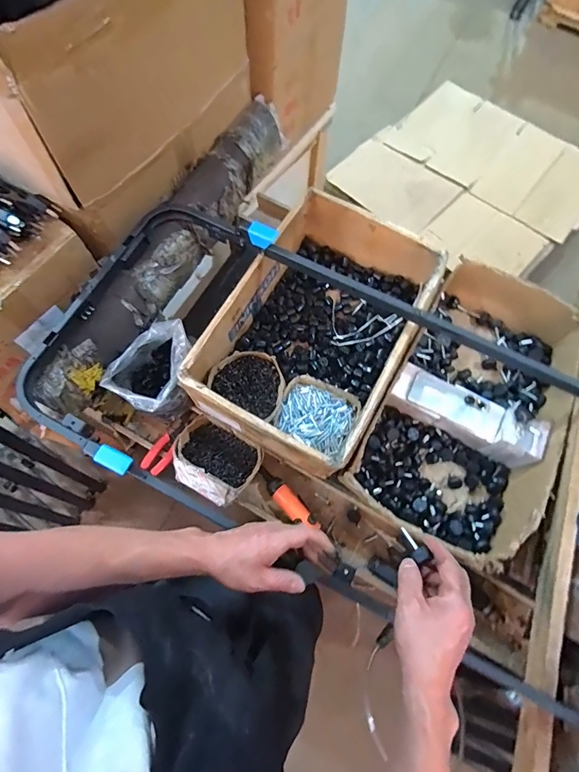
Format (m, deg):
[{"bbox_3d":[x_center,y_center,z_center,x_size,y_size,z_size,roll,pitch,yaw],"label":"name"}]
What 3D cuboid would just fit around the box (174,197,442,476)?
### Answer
[{"bbox_3d":[0.067,-0.118,0.833,0.343,0.167,0.529,28,73,9],"label":"box"}]

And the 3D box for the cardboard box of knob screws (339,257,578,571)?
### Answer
[{"bbox_3d":[0.367,0.035,0.801,0.337,0.140,0.579,28,73,9],"label":"cardboard box of knob screws"}]

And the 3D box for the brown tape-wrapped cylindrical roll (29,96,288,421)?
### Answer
[{"bbox_3d":[-0.240,-0.303,0.825,0.140,0.112,0.836,24,72,7],"label":"brown tape-wrapped cylindrical roll"}]

